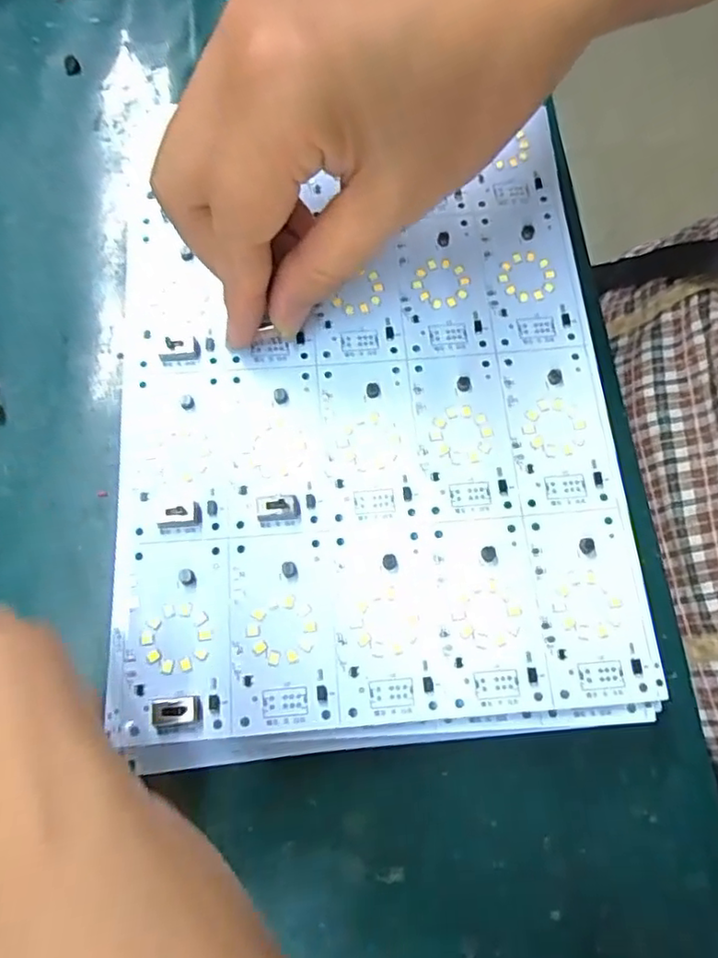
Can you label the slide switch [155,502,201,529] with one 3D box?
[{"bbox_3d":[-0.058,0.011,0.202,0.014,0.005,0.008,-5,73,-4],"label":"slide switch"}]

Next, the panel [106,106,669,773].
[{"bbox_3d":[0.002,-0.018,0.215,0.163,0.006,0.200,-4,73,-4],"label":"panel"}]

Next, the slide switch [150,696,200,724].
[{"bbox_3d":[-0.054,0.068,0.184,0.014,0.005,0.007,-2,73,-3],"label":"slide switch"}]

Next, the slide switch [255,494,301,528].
[{"bbox_3d":[-0.026,0.010,0.204,0.014,0.005,0.010,-5,73,-4],"label":"slide switch"}]

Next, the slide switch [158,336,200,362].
[{"bbox_3d":[-0.063,-0.047,0.220,0.014,0.006,0.009,-7,73,-5],"label":"slide switch"}]

